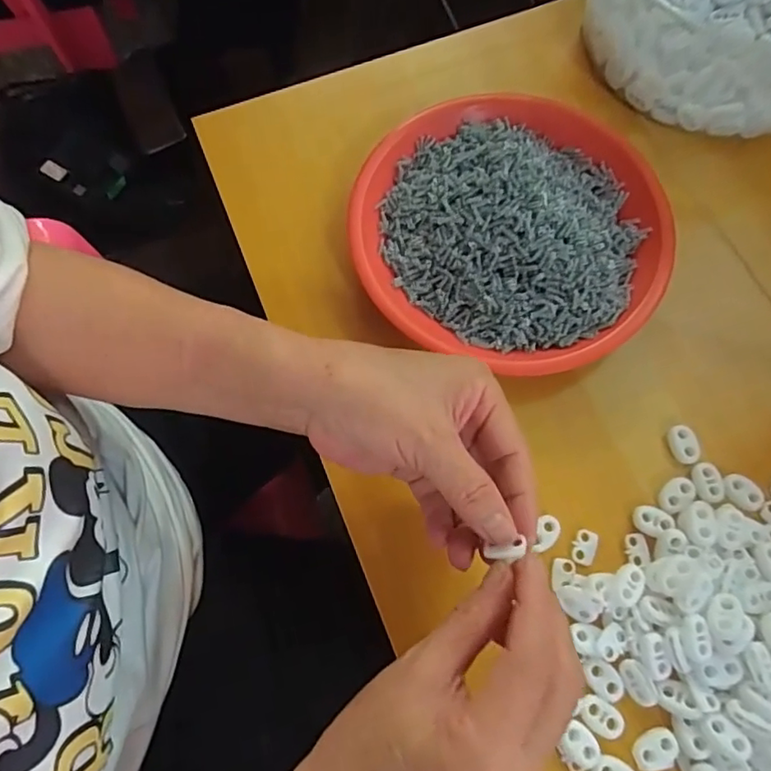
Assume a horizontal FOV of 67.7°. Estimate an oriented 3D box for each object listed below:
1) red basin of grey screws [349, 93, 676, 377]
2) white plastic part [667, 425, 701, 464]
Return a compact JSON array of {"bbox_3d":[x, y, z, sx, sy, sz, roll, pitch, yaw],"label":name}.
[{"bbox_3d":[0.082,-0.107,0.363,0.193,0.042,0.199,25,74,9],"label":"red basin of grey screws"},{"bbox_3d":[0.171,0.034,0.331,0.015,0.005,0.022,-10,72,-3],"label":"white plastic part"}]

